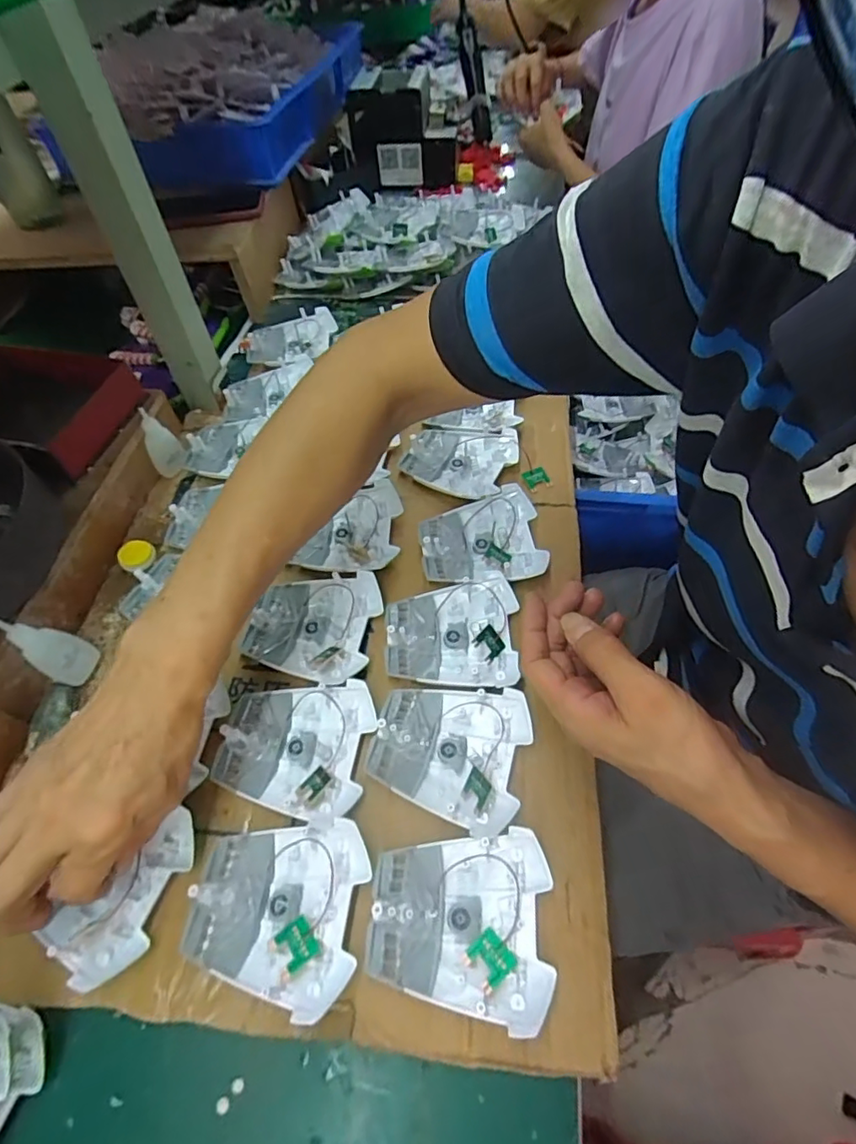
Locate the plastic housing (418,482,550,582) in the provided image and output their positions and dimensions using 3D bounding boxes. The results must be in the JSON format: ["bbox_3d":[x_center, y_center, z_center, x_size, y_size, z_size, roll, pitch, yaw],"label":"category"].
[{"bbox_3d":[0.048,-0.031,0.497,0.108,0.017,0.094,-7,57,-3],"label":"plastic housing"}]

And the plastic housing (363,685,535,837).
[{"bbox_3d":[0.015,0.126,0.396,0.107,0.017,0.097,15,59,12],"label":"plastic housing"}]

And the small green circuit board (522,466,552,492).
[{"bbox_3d":[0.110,-0.095,0.550,0.024,0.006,0.024,-26,59,-14],"label":"small green circuit board"}]

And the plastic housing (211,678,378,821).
[{"bbox_3d":[-0.098,0.127,0.398,0.108,0.017,0.092,2,57,4],"label":"plastic housing"}]

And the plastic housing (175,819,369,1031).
[{"bbox_3d":[-0.096,0.207,0.340,0.108,0.020,0.097,5,57,5],"label":"plastic housing"}]

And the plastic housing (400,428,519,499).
[{"bbox_3d":[0.030,-0.114,0.557,0.111,0.017,0.090,13,58,11],"label":"plastic housing"}]

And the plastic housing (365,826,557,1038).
[{"bbox_3d":[0.019,0.210,0.334,0.107,0.022,0.095,4,57,5],"label":"plastic housing"}]

